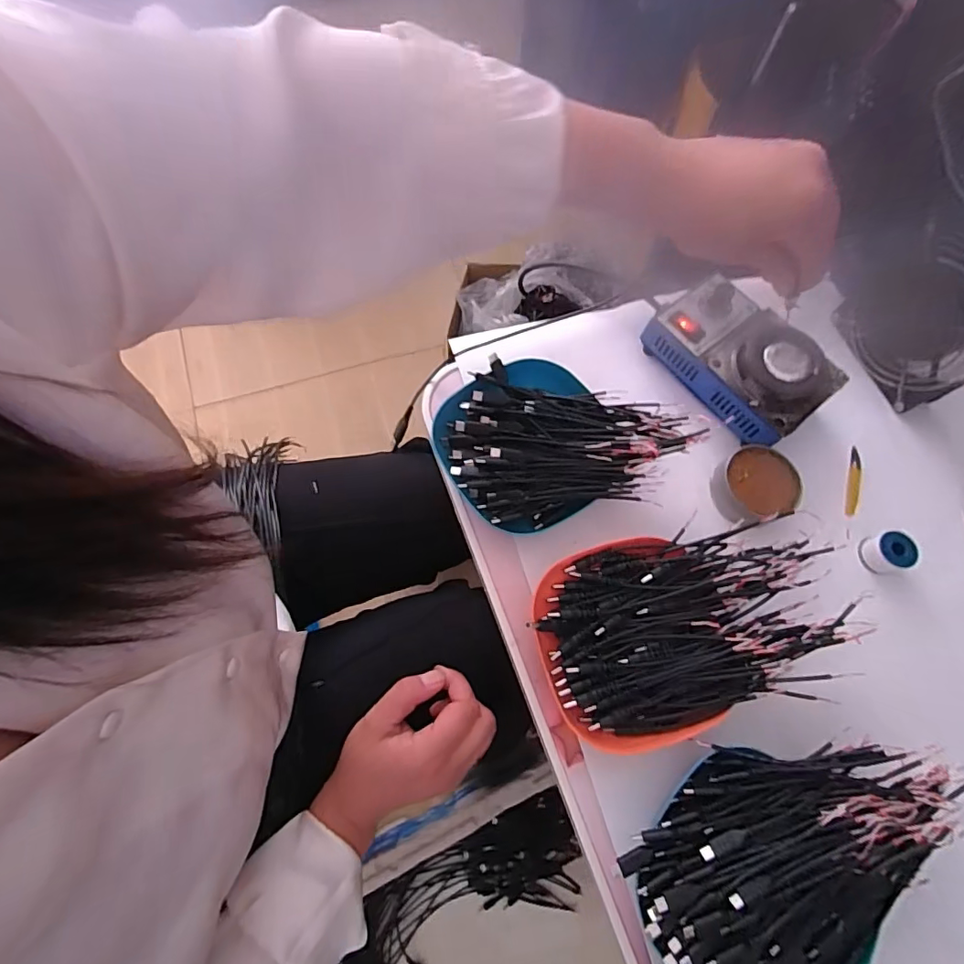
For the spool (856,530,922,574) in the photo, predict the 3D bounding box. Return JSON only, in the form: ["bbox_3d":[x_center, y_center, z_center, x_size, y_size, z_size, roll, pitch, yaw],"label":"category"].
[{"bbox_3d":[0.328,0.057,0.417,0.029,0.026,0.029,1,70,-2],"label":"spool"}]

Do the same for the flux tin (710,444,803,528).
[{"bbox_3d":[0.226,0.002,0.427,0.067,0.019,0.061,1,70,-2],"label":"flux tin"}]

